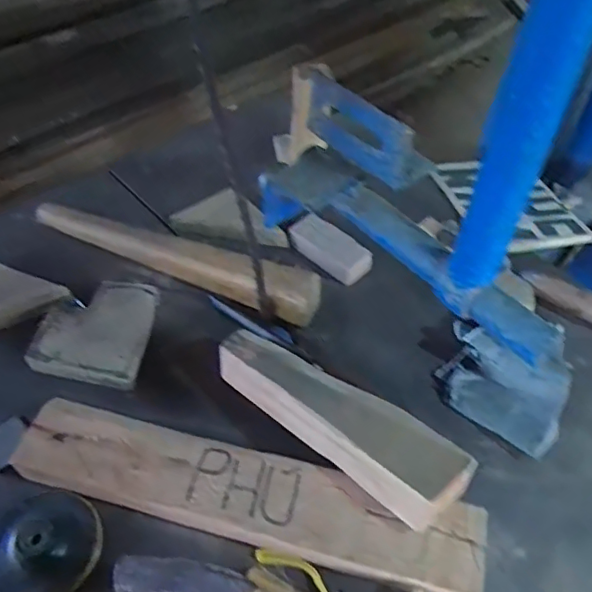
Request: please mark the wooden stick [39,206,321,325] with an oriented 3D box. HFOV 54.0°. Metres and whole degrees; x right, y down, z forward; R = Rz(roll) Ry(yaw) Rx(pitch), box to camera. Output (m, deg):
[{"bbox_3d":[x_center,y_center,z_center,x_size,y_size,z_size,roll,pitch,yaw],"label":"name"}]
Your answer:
[{"bbox_3d":[-0.145,-0.054,0.682,0.367,0.041,0.051,20,54,19],"label":"wooden stick"}]

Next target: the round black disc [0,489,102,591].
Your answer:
[{"bbox_3d":[-0.215,0.203,0.481,0.097,0.031,0.091,1,50,-1],"label":"round black disc"}]

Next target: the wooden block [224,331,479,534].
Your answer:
[{"bbox_3d":[0.033,0.101,0.519,0.245,0.048,0.074,34,57,24],"label":"wooden block"}]

